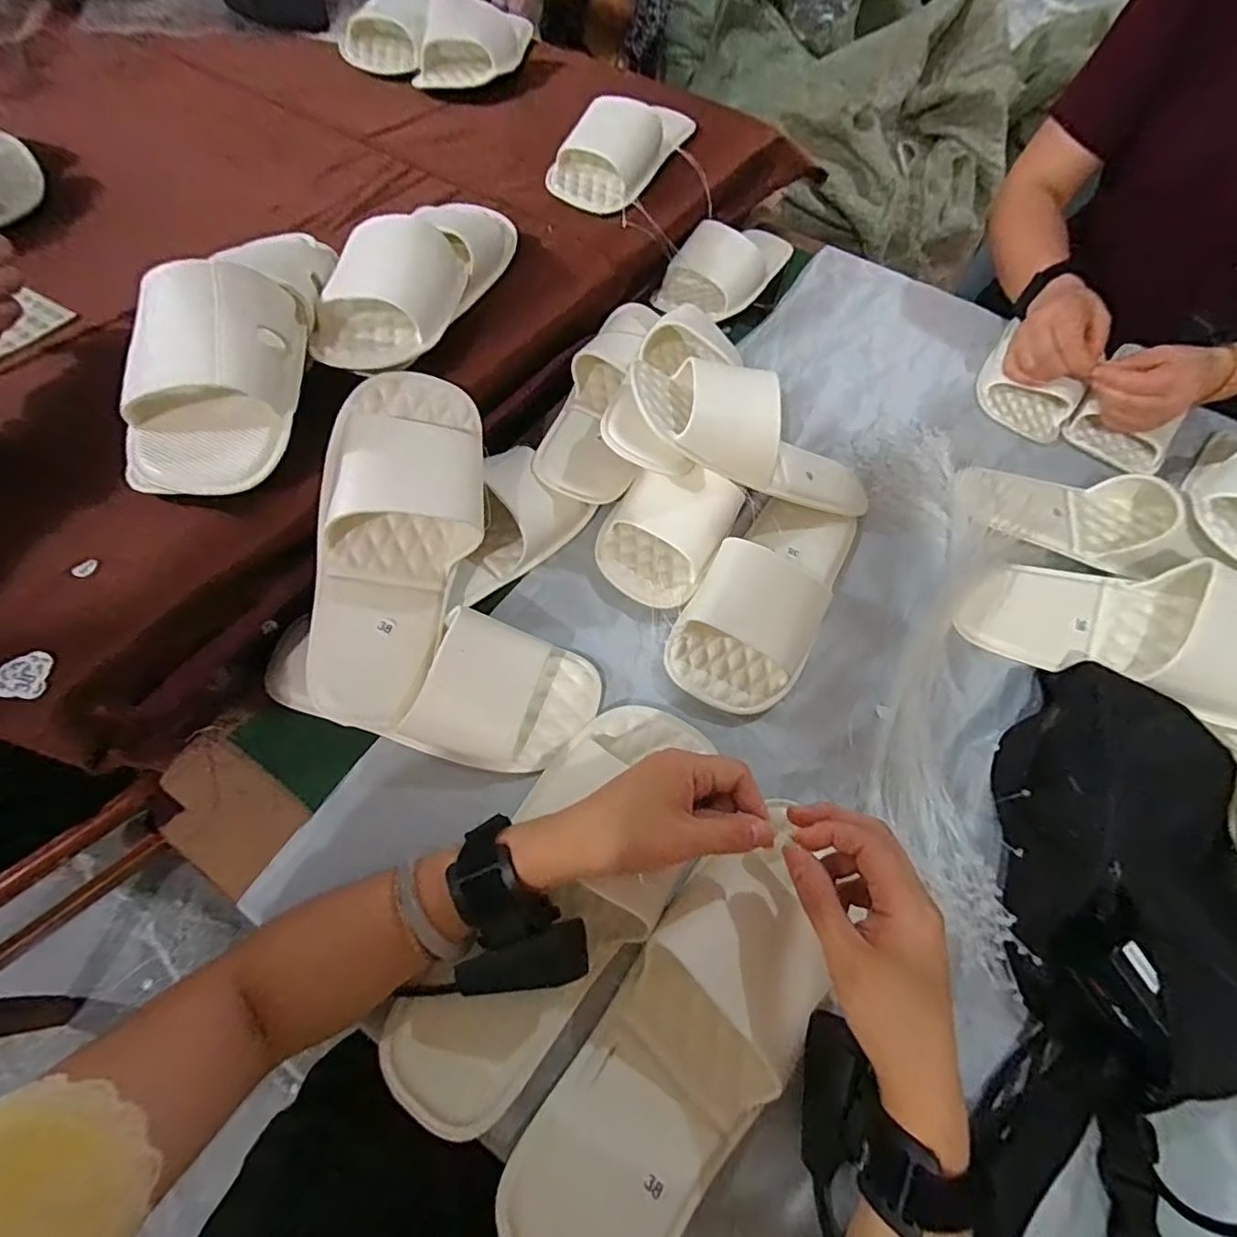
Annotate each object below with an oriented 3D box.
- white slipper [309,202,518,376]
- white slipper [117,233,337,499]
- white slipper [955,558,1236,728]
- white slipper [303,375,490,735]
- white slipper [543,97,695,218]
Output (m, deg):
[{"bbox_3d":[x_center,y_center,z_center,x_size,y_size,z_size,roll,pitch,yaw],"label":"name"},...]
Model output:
[{"bbox_3d":[-0.166,-0.285,0.458,0.093,0.073,0.230,13,61,3],"label":"white slipper"},{"bbox_3d":[-0.277,-0.209,0.387,0.109,0.081,0.251,-3,62,-5],"label":"white slipper"},{"bbox_3d":[0.421,0.007,0.437,0.264,0.081,0.096,17,60,26],"label":"white slipper"},{"bbox_3d":[-0.159,-0.053,0.411,0.108,0.065,0.261,10,86,1],"label":"white slipper"},{"bbox_3d":[0.010,-0.524,0.614,0.096,0.060,0.226,28,63,11],"label":"white slipper"}]

